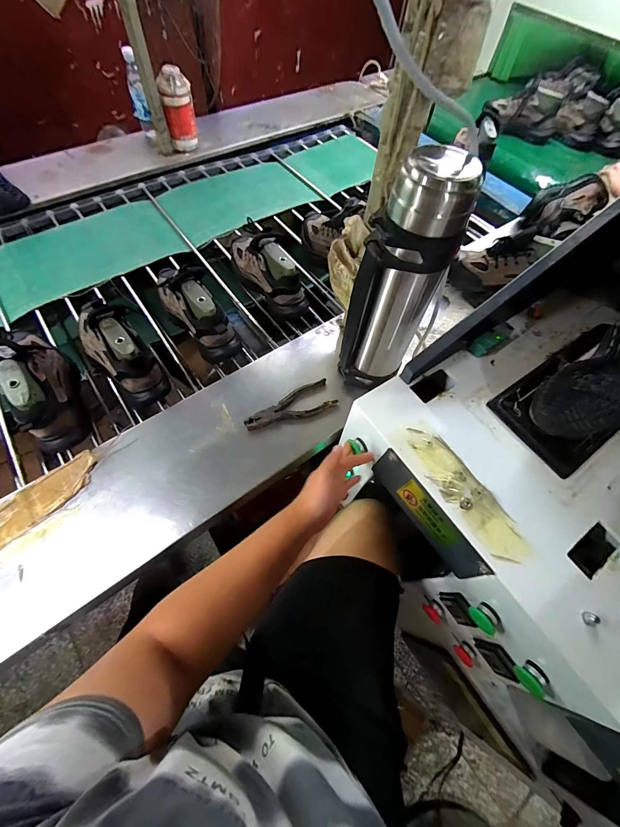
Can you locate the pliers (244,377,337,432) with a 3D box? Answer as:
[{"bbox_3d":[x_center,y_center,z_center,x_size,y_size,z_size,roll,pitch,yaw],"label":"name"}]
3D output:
[{"bbox_3d":[-0.040,-0.012,0.661,0.186,0.018,0.069,-25,67,-14],"label":"pliers"}]

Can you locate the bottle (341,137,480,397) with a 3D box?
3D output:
[{"bbox_3d":[0.136,-0.187,0.543,0.117,0.391,0.106,27,66,10],"label":"bottle"}]

